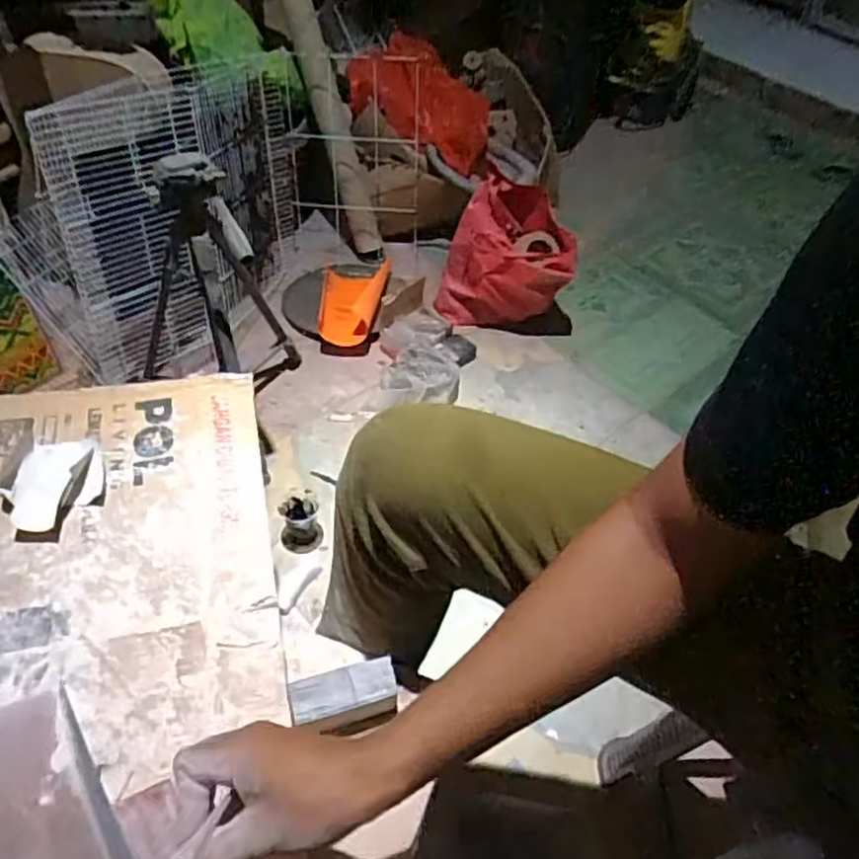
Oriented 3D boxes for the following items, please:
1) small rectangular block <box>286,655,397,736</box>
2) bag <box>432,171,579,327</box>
[{"bbox_3d":[-0.074,0.235,0.604,0.089,0.042,0.043,-9,50,-14],"label":"small rectangular block"},{"bbox_3d":[0.175,-0.384,1.558,0.281,0.279,0.185,9,48,2],"label":"bag"}]

